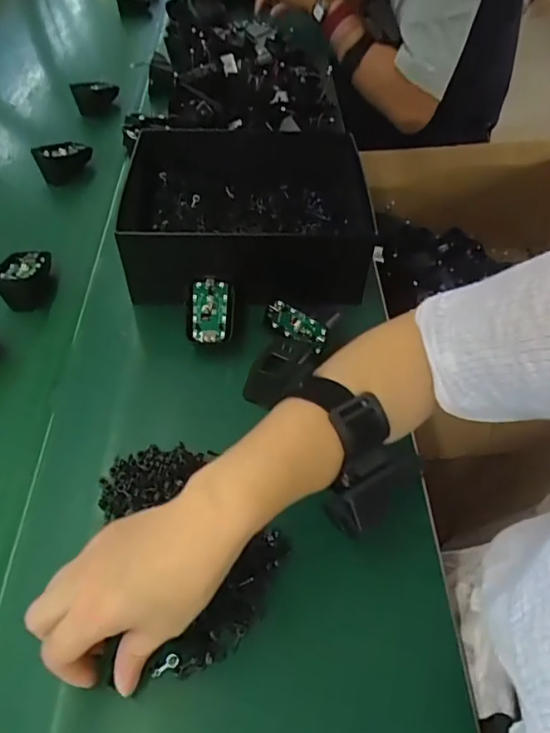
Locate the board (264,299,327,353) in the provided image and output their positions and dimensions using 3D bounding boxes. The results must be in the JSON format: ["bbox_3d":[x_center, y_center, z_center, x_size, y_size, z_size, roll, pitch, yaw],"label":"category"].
[{"bbox_3d":[0.019,-0.037,0.474,0.064,0.032,0.006,34,43,22],"label":"board"}]

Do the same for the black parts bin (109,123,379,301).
[{"bbox_3d":[-0.028,-0.164,0.533,0.226,0.080,0.188,0,53,-1],"label":"black parts bin"}]

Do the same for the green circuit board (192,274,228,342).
[{"bbox_3d":[-0.060,-0.053,0.476,0.031,0.005,0.065,0,71,-1],"label":"green circuit board"}]

